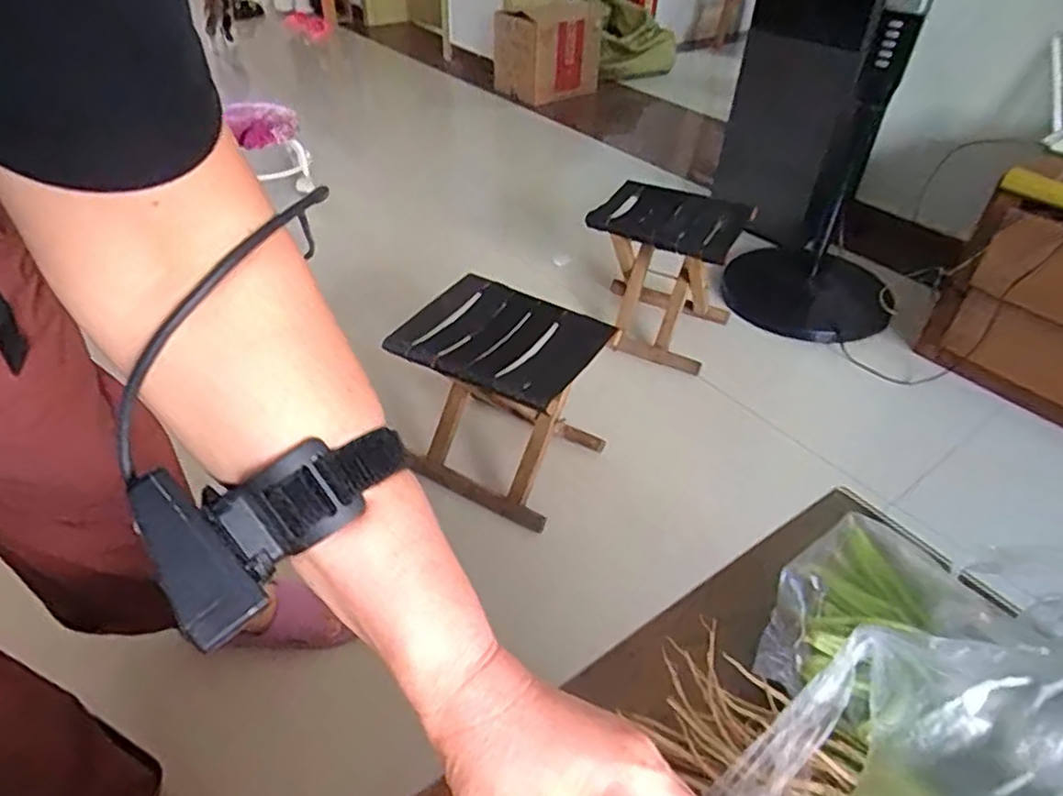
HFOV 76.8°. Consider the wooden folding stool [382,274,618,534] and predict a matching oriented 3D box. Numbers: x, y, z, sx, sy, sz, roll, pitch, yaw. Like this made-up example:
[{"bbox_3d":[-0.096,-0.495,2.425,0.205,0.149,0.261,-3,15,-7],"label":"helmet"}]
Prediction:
[{"bbox_3d":[-0.061,0.001,1.207,0.319,0.301,0.240,23,45,22],"label":"wooden folding stool"}]

